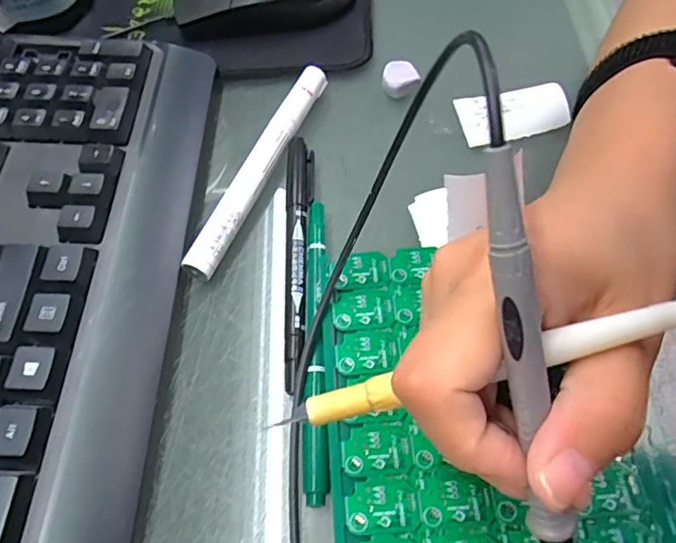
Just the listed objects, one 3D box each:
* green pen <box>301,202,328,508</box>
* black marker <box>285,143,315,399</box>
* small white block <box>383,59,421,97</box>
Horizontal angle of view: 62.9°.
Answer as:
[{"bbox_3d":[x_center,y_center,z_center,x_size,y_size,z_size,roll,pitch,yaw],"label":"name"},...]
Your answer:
[{"bbox_3d":[-0.009,0.024,0.239,0.010,0.010,0.141,-2,59,3],"label":"green pen"},{"bbox_3d":[-0.019,-0.011,0.264,0.013,0.009,0.136,-3,59,2],"label":"black marker"},{"bbox_3d":[0.037,-0.111,0.322,0.020,0.015,0.016,1,59,5],"label":"small white block"}]

